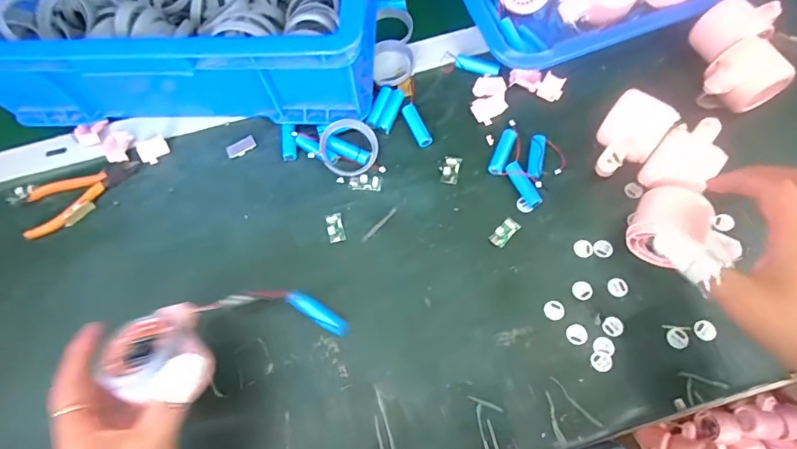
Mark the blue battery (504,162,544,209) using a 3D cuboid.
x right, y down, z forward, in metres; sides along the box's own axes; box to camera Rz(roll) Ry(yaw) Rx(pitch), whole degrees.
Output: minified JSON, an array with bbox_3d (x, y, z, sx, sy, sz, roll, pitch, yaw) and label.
[{"bbox_3d":[0.122,-0.039,0.452,0.013,0.016,0.051,-24,71,-6],"label":"blue battery"}]

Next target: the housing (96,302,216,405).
[{"bbox_3d":[-0.173,0.095,0.332,0.065,0.032,0.074,-22,71,-5],"label":"housing"}]

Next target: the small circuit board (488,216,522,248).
[{"bbox_3d":[0.102,0.007,0.439,0.016,0.004,0.031,42,77,15],"label":"small circuit board"}]

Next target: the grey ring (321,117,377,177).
[{"bbox_3d":[-0.050,-0.078,0.473,0.058,0.013,0.058,1,86,-12],"label":"grey ring"}]

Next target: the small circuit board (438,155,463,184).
[{"bbox_3d":[0.053,-0.057,0.472,0.020,0.004,0.032,13,71,7],"label":"small circuit board"}]

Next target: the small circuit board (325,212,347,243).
[{"bbox_3d":[-0.062,0.003,0.454,0.016,0.004,0.030,-15,70,-3],"label":"small circuit board"}]

